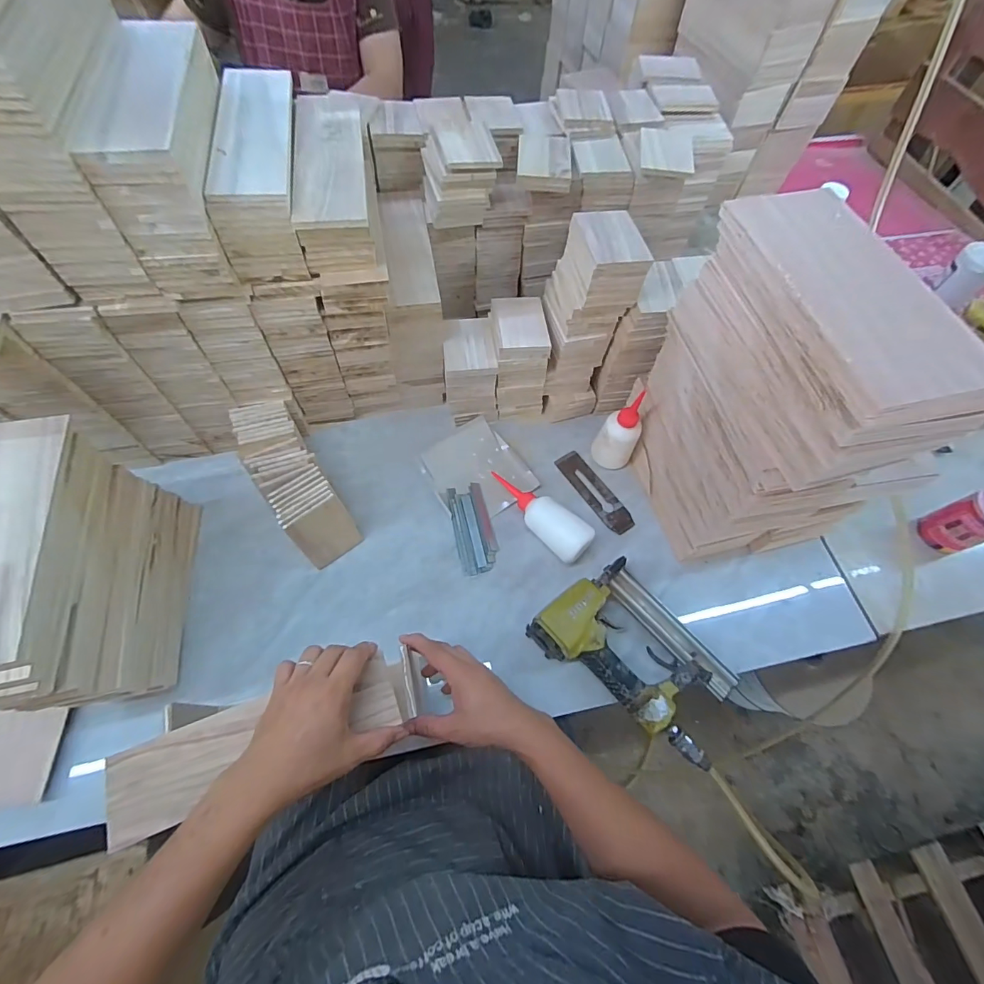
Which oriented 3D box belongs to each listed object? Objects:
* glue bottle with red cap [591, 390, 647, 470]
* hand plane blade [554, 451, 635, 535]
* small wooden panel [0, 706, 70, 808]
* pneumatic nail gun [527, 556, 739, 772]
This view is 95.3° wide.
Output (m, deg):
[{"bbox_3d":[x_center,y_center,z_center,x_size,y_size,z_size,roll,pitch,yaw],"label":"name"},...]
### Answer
[{"bbox_3d":[0.194,-0.090,0.677,0.051,0.145,0.053,1,63,-2],"label":"glue bottle with red cap"},{"bbox_3d":[0.165,0.000,0.721,0.046,0.006,0.157,-30,68,-16],"label":"hand plane blade"},{"bbox_3d":[-0.560,0.305,0.513,0.113,0.012,0.101,1,78,-6],"label":"small wooden panel"},{"bbox_3d":[0.190,0.204,0.582,0.256,0.067,0.160,37,68,15],"label":"pneumatic nail gun"}]

